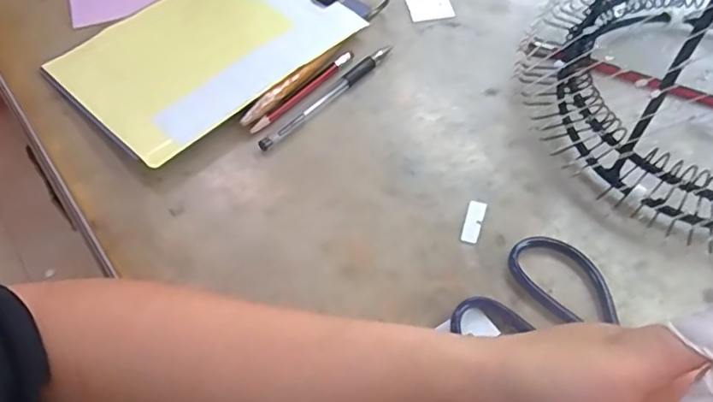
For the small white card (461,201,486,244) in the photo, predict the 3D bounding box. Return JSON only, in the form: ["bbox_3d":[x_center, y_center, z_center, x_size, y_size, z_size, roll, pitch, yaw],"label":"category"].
[{"bbox_3d":[0.074,0.013,0.367,0.011,0.004,0.031,14,57,12],"label":"small white card"}]

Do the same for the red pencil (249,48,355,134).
[{"bbox_3d":[-0.037,-0.082,0.427,0.008,0.004,0.106,34,63,23],"label":"red pencil"}]

